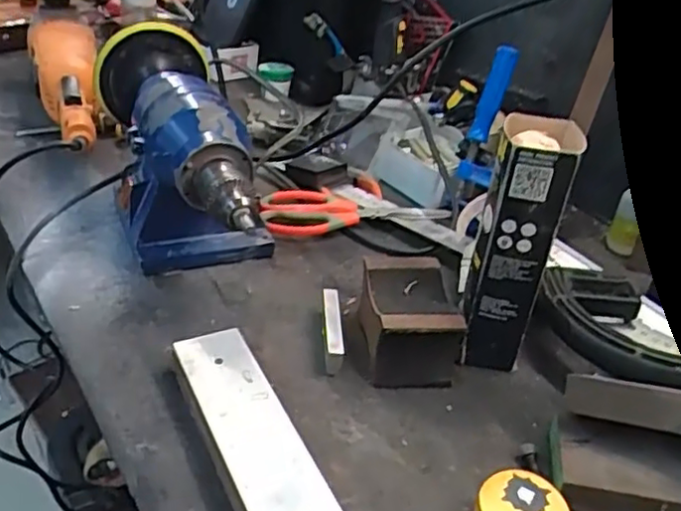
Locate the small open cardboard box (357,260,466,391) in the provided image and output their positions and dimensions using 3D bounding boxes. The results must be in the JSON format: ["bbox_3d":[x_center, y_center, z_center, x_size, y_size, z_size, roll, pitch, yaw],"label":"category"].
[{"bbox_3d":[0.053,0.050,0.546,0.083,0.061,0.101,1,34,-10],"label":"small open cardboard box"}]

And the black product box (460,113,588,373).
[{"bbox_3d":[0.134,-0.005,0.524,0.061,0.188,0.072,9,34,6],"label":"black product box"}]

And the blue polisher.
[{"bbox_3d":[-0.148,-0.093,0.644,0.126,0.143,0.330,-9,37,-20],"label":"blue polisher"}]

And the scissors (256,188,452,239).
[{"bbox_3d":[0.011,-0.048,0.718,0.190,0.017,0.069,-4,35,-13],"label":"scissors"}]

